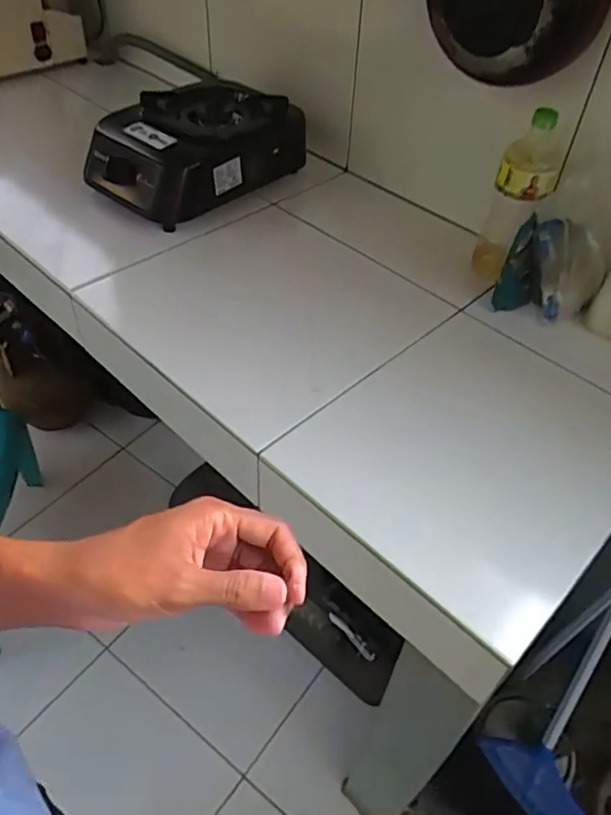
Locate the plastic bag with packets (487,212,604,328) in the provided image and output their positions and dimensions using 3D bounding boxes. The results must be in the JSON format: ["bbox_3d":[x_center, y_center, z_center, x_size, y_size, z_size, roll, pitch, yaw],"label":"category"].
[{"bbox_3d":[0.343,-0.189,0.856,0.128,0.137,0.042,15,48,10],"label":"plastic bag with packets"}]

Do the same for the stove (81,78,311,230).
[{"bbox_3d":[-0.191,-0.441,1.038,0.324,0.127,0.227,-33,57,-29],"label":"stove"}]

